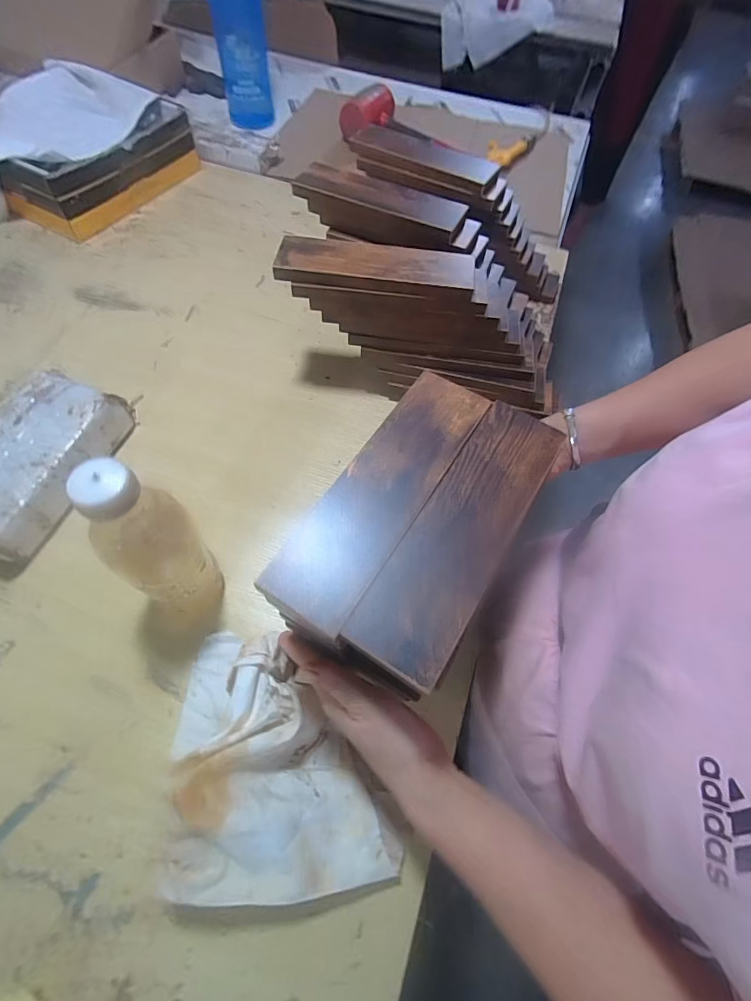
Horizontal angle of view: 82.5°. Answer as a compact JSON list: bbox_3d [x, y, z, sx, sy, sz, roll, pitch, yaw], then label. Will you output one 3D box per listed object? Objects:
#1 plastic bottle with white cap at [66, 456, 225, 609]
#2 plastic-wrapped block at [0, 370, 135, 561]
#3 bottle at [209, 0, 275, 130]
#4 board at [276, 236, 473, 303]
[{"bbox_3d":[-0.181,0.043,0.362,0.068,0.209,0.059,-40,71,-22],"label":"plastic bottle with white cap"},{"bbox_3d":[-0.376,-0.041,0.476,0.108,0.067,0.203,17,61,5],"label":"plastic-wrapped block"},{"bbox_3d":[-0.269,-0.935,0.848,0.099,0.266,0.103,-7,64,-7],"label":"bottle"},{"bbox_3d":[0.001,-0.259,0.469,0.210,0.017,0.067,7,63,0],"label":"board"}]

